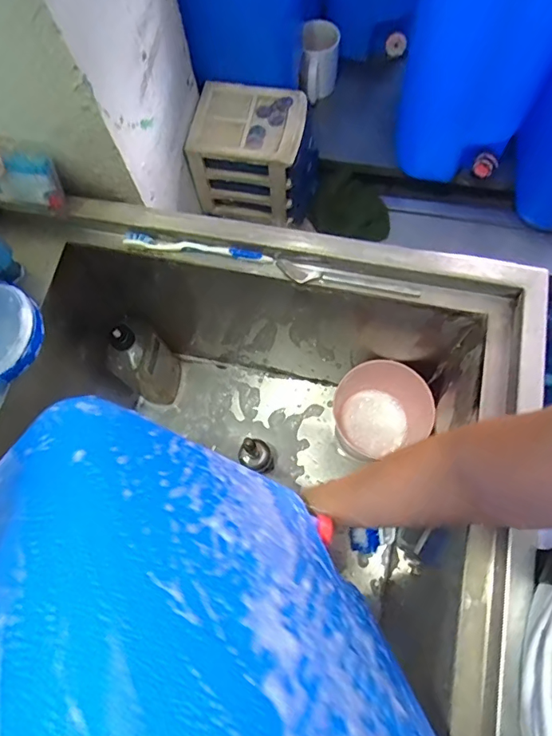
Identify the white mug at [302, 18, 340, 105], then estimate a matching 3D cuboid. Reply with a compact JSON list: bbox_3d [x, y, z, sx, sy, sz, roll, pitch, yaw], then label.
[{"bbox_3d":[0.078,-0.545,0.856,0.064,0.101,0.084,5,72,4],"label":"white mug"}]

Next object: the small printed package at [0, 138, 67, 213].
[{"bbox_3d":[-0.303,-0.223,0.541,0.120,0.069,0.041,13,73,7],"label":"small printed package"}]

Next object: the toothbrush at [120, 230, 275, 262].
[{"bbox_3d":[-0.093,-0.141,0.564,0.178,0.011,0.015,10,73,6],"label":"toothbrush"}]

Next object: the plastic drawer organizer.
[{"bbox_3d":[-0.030,-0.342,0.778,0.181,0.156,0.133,8,72,5],"label":"plastic drawer organizer"}]

